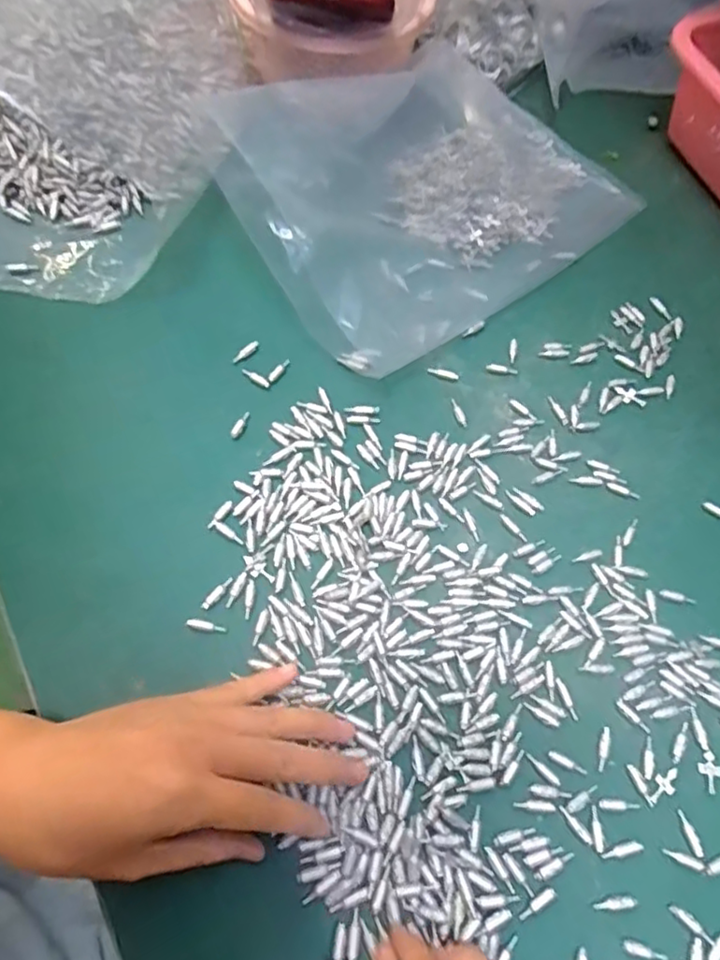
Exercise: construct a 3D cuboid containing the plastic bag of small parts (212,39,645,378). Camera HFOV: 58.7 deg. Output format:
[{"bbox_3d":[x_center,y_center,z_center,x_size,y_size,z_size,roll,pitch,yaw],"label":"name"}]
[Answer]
[{"bbox_3d":[0.057,-0.225,0.449,0.295,0.088,0.210,-35,70,-19],"label":"plastic bag of small parts"}]

